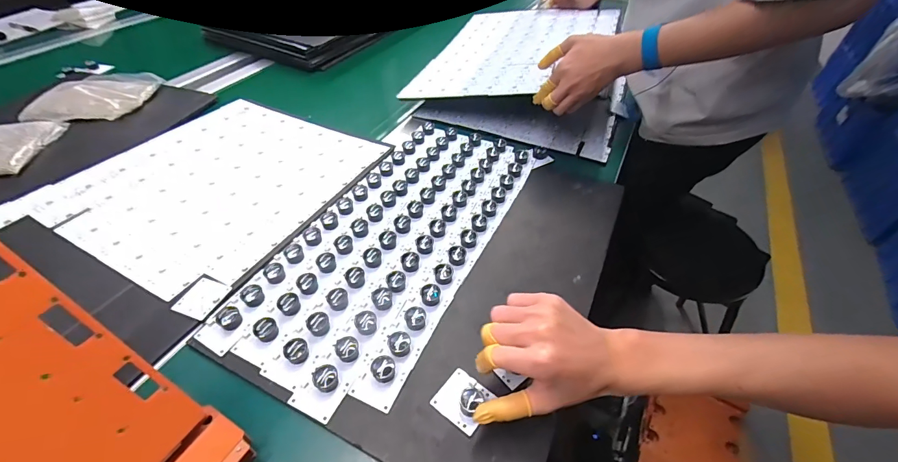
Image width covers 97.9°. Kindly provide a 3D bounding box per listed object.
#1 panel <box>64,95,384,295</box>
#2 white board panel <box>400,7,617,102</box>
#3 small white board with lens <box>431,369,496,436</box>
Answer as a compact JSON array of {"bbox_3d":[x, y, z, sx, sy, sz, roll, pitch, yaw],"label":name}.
[{"bbox_3d":[-0.341,-0.084,0.597,0.338,0.010,0.366,22,49,19],"label":"panel"},{"bbox_3d":[0.144,-0.381,0.808,0.349,0.015,0.453,8,46,21],"label":"white board panel"},{"bbox_3d":[0.014,0.153,0.361,0.047,0.022,0.044,32,53,24],"label":"small white board with lens"}]

